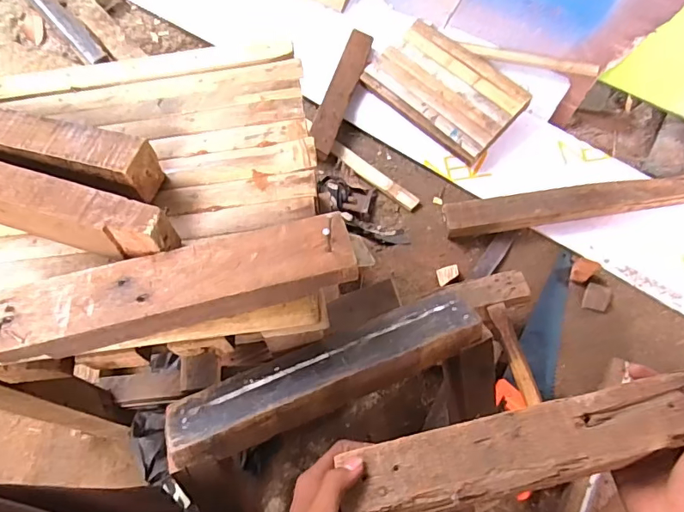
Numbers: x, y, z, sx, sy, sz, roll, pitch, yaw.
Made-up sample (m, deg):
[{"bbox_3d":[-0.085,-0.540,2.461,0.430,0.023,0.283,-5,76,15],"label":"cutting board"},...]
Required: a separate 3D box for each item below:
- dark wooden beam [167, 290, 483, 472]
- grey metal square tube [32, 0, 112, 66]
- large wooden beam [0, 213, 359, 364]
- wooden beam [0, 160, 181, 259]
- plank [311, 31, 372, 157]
[{"bbox_3d":[-0.013,0.107,0.451,0.296,0.027,0.063,-21,64,-11],"label":"dark wooden beam"},{"bbox_3d":[-0.795,-0.677,1.320,0.061,0.050,0.616,-37,68,-18],"label":"grey metal square tube"},{"bbox_3d":[-0.139,0.027,0.416,0.300,0.041,0.067,-11,63,-6],"label":"large wooden beam"},{"bbox_3d":[-0.300,-0.053,0.450,0.306,0.050,0.046,17,63,9],"label":"wooden beam"},{"bbox_3d":[-0.001,-0.357,1.050,0.055,0.029,0.311,16,71,10],"label":"plank"}]

